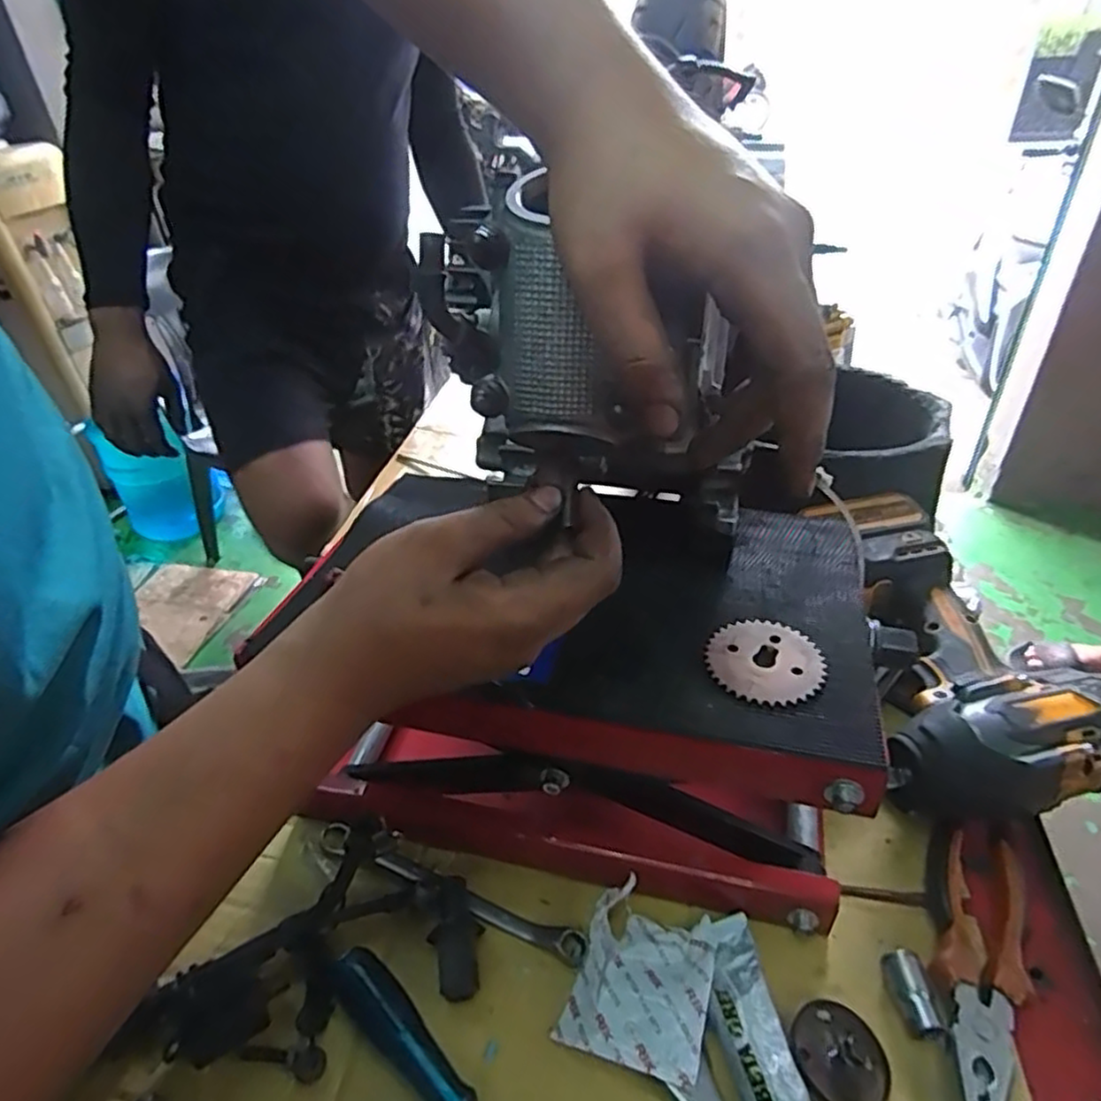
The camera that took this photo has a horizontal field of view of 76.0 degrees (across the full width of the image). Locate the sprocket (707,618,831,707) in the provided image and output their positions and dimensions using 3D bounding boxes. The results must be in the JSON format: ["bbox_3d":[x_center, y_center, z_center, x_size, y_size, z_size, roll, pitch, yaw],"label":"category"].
[{"bbox_3d":[0.117,0.060,0.386,0.061,0.004,0.063,-2,37,2],"label":"sprocket"}]

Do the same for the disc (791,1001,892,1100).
[{"bbox_3d":[0.152,0.263,0.367,0.049,0.013,0.051,7,33,-4],"label":"disc"}]

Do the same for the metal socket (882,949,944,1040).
[{"bbox_3d":[0.198,0.244,0.386,0.017,0.021,0.040,0,37,3],"label":"metal socket"}]

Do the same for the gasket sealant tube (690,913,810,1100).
[{"bbox_3d":[0.106,0.255,0.370,0.036,0.025,0.127,-4,37,-3],"label":"gasket sealant tube"}]

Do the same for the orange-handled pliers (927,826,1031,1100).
[{"bbox_3d":[0.239,0.232,0.397,0.045,0.026,0.167,16,41,22],"label":"orange-handled pliers"}]

